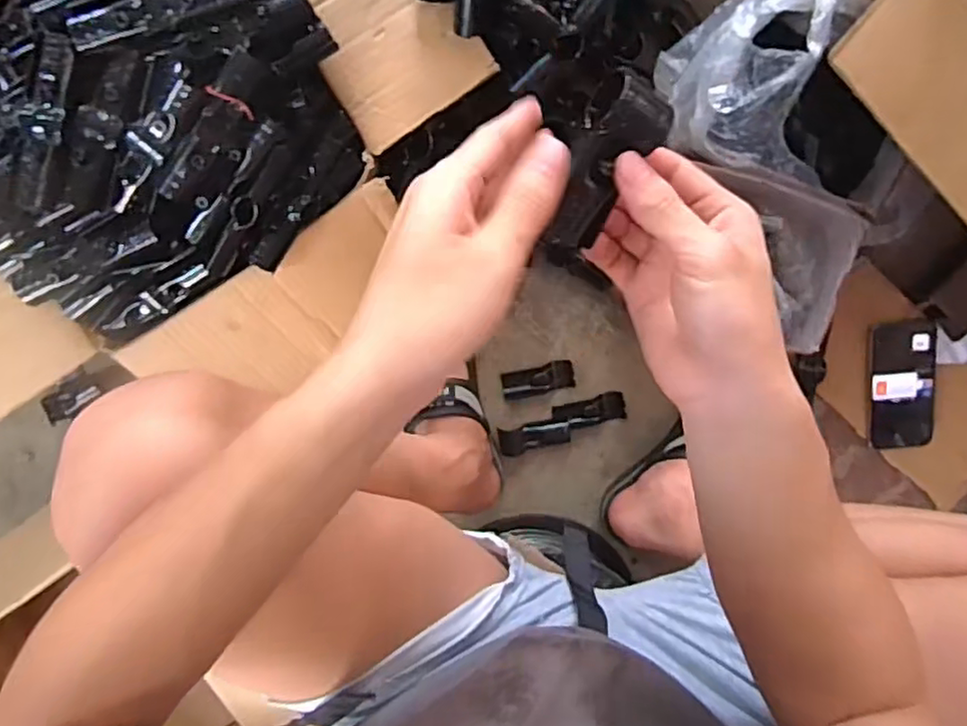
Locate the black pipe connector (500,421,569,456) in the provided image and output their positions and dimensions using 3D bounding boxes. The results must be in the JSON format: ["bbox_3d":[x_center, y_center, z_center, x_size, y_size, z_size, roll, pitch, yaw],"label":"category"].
[{"bbox_3d":[0.059,0.085,0.748,0.080,0.023,0.030,-9,98,1],"label":"black pipe connector"}]

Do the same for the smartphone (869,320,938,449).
[{"bbox_3d":[0.469,0.024,0.735,0.070,0.011,0.141,-2,99,8],"label":"smartphone"}]

